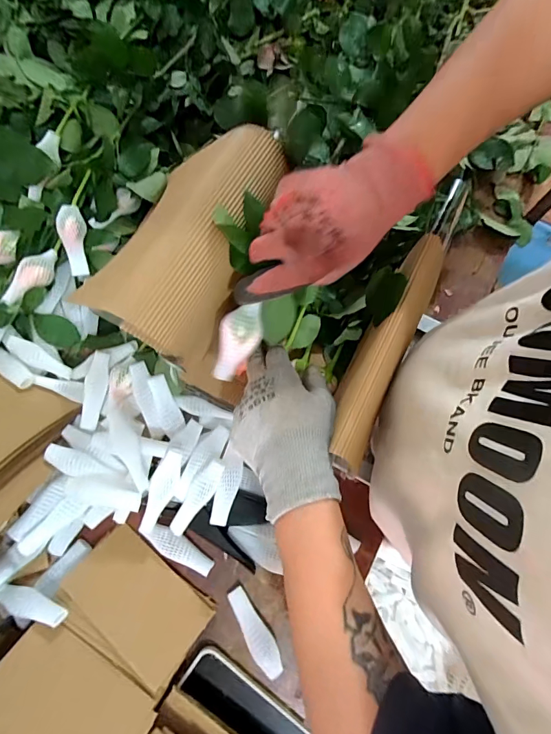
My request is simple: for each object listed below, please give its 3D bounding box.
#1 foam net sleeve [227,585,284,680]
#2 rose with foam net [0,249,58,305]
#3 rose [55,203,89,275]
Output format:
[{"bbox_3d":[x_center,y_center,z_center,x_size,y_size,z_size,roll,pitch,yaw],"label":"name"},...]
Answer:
[{"bbox_3d":[-0.020,0.270,0.393,0.024,0.016,0.083,-27,76,-7],"label":"foam net sleeve"},{"bbox_3d":[-0.290,-0.107,0.458,0.029,0.025,0.081,26,76,7],"label":"rose with foam net"},{"bbox_3d":[-0.242,-0.152,0.462,0.026,0.024,0.080,-4,101,-1],"label":"rose"}]

